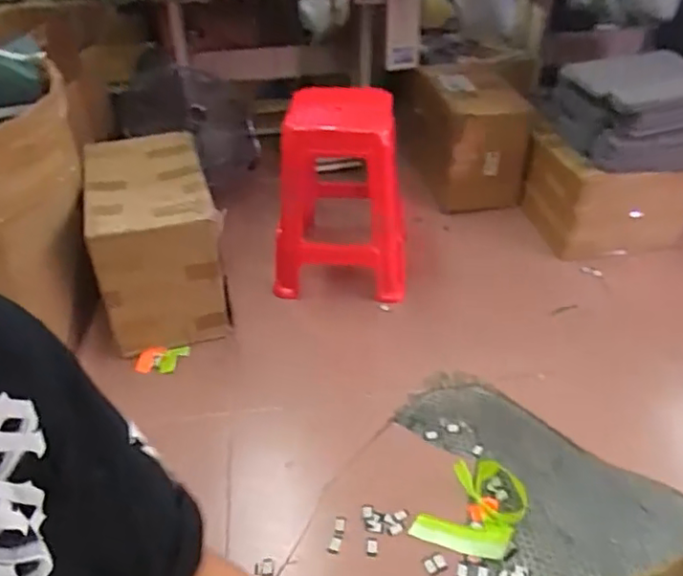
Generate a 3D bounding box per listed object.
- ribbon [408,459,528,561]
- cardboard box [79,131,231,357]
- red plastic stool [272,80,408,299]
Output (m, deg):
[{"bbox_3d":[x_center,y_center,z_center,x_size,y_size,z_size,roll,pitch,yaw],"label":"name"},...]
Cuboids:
[{"bbox_3d":[0.291,0.478,1.308,0.186,0.023,0.235,23,45,27],"label":"ribbon"},{"bbox_3d":[-0.533,-0.152,1.762,0.318,0.388,0.550,-13,41,-13],"label":"cardboard box"},{"bbox_3d":[0.000,-0.290,1.854,0.397,0.539,0.377,2,39,5],"label":"red plastic stool"}]

